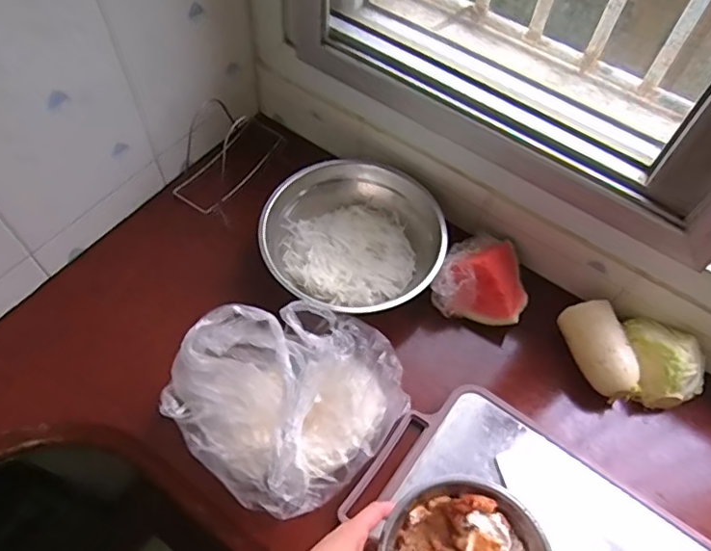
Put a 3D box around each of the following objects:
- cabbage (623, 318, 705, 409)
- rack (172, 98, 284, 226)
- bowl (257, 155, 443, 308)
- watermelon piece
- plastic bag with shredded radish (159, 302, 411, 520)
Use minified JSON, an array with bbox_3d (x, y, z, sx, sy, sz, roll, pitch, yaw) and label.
[{"bbox_3d":[0.362,0.100,0.654,0.076,0.076,0.101,3,62,-2],"label":"cabbage"},{"bbox_3d":[-0.188,-0.169,0.762,0.100,0.113,0.158,29,64,11],"label":"rack"},{"bbox_3d":[-0.005,-0.044,0.703,0.220,0.087,0.201,1,62,-3],"label":"bowl"},{"bbox_3d":[0.158,-0.004,0.693,0.111,0.056,0.109,12,62,3],"label":"watermelon piece"},{"bbox_3d":[-0.067,0.125,0.591,0.218,0.117,0.199,-38,70,-21],"label":"plastic bag with shredded radish"}]

